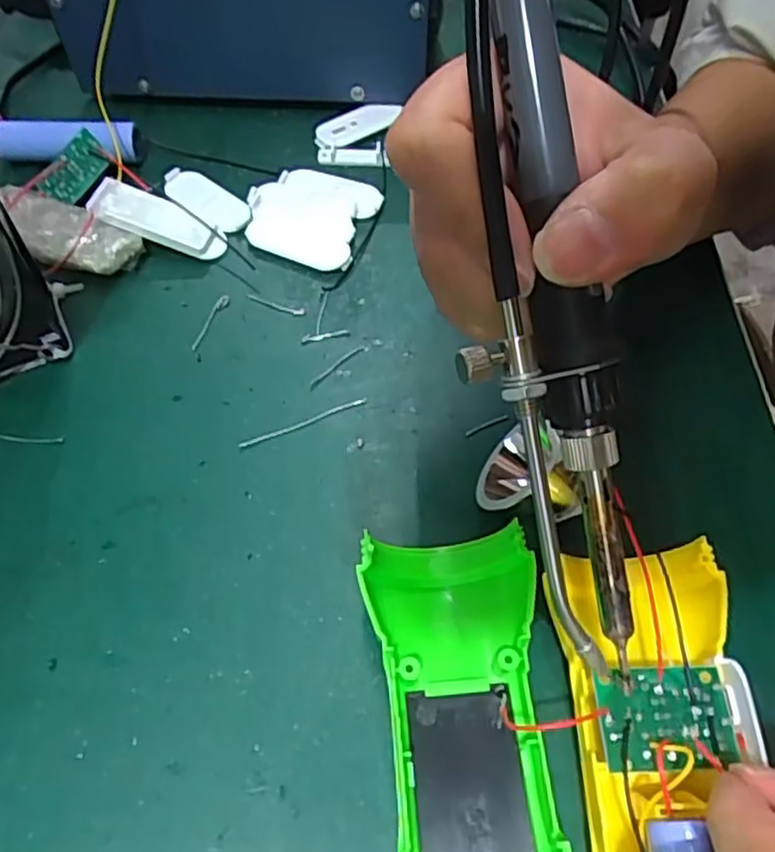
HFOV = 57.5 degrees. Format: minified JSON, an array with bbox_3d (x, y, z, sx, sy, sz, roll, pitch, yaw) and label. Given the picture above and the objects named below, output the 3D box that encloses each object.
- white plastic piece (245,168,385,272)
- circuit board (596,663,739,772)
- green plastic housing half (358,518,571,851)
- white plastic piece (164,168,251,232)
[{"bbox_3d":[-0.036,-0.096,0.323,0.055,0.008,0.054,19,59,11],"label":"white plastic piece"},{"bbox_3d":[0.075,0.077,0.188,0.035,0.006,0.026,-3,57,-3],"label":"circuit board"},{"bbox_3d":[0.026,0.107,0.188,0.049,0.027,0.164,-6,58,-5],"label":"green plastic housing half"},{"bbox_3d":[-0.084,-0.107,0.328,0.050,0.004,0.019,38,64,21],"label":"white plastic piece"}]

